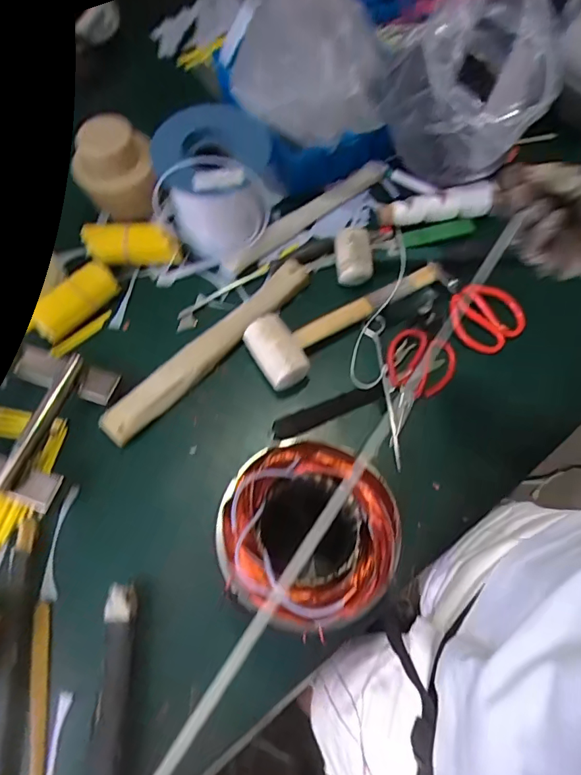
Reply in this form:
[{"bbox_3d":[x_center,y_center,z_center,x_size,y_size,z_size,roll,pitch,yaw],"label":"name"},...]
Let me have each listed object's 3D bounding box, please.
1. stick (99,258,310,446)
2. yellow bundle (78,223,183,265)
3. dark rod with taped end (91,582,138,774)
[{"bbox_3d":[-0.099,-0.056,0.623,0.046,0.042,0.341,40,73,17],"label":"stick"},{"bbox_3d":[-0.224,-0.205,0.674,0.135,0.048,0.046,2,66,-12],"label":"yellow bundle"},{"bbox_3d":[-0.170,0.343,0.446,0.037,0.025,0.287,-3,66,0],"label":"dark rod with taped end"}]

